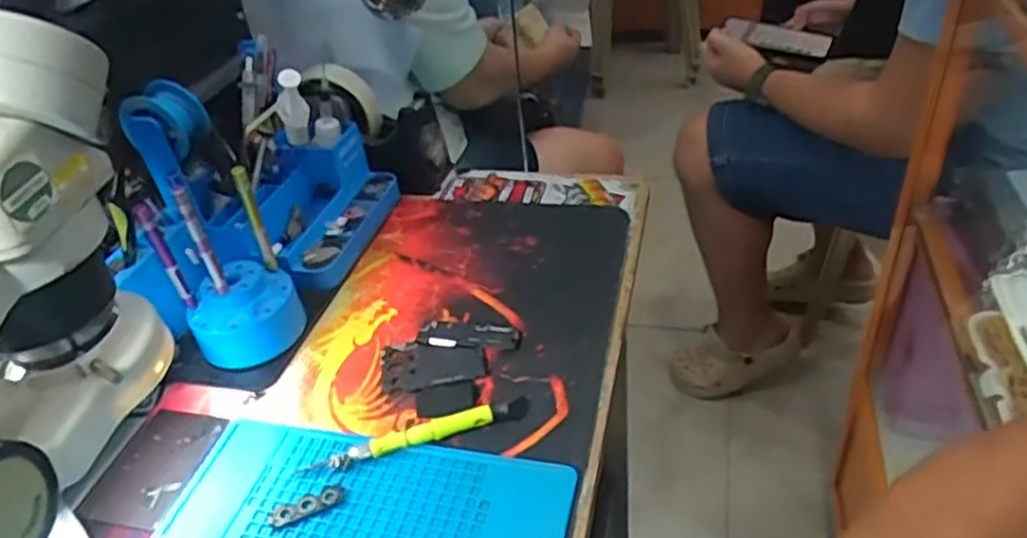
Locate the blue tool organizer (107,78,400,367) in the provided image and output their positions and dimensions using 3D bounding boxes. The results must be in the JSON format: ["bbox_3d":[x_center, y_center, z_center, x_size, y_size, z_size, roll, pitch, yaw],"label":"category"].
[{"bbox_3d":[-0.200,-0.060,0.577,0.135,0.148,0.236,8,40,18],"label":"blue tool organizer"}]

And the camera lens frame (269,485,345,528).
[{"bbox_3d":[-0.119,0.135,0.428,0.042,0.004,0.013,-20,40,-17],"label":"camera lens frame"}]

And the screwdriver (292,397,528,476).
[{"bbox_3d":[-0.060,0.101,0.458,0.143,0.014,0.019,-15,39,-11],"label":"screwdriver"}]

